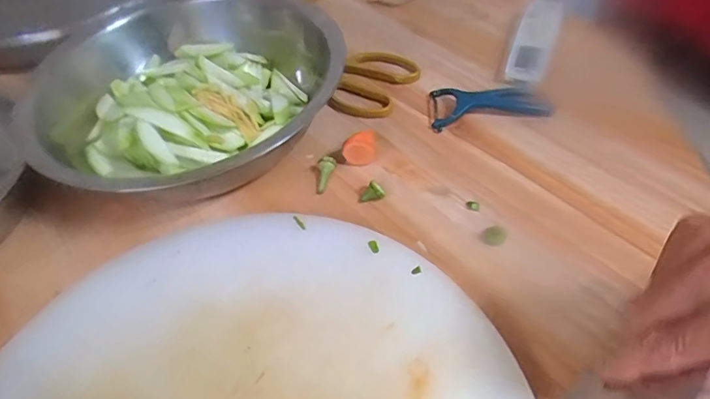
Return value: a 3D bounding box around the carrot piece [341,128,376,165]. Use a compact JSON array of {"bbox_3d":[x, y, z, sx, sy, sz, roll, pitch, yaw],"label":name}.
[{"bbox_3d":[0.005,-0.052,0.516,0.034,0.034,0.022,-4,50,3],"label":"carrot piece"}]

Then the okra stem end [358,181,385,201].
[{"bbox_3d":[0.016,-0.007,0.487,0.025,0.018,0.013,-3,50,3],"label":"okra stem end"}]

